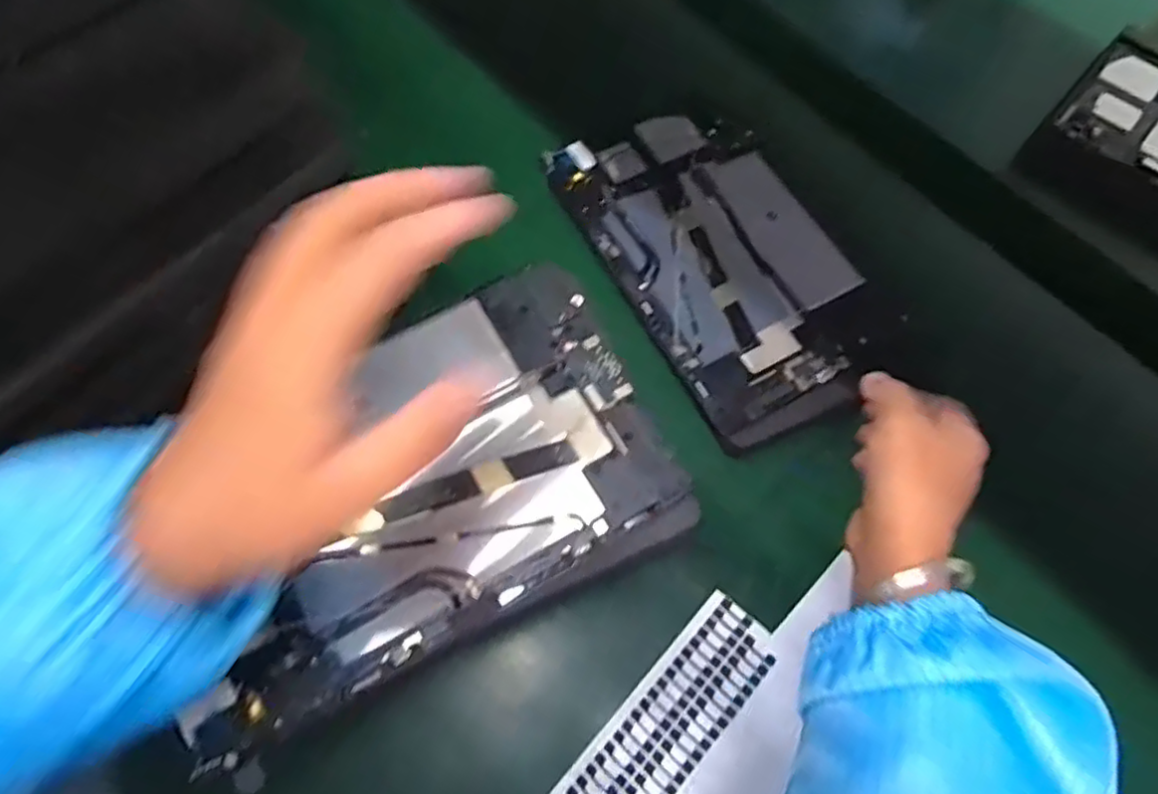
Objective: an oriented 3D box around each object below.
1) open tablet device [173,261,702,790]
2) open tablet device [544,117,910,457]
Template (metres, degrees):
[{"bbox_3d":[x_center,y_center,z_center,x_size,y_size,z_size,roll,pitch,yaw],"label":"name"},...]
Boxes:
[{"bbox_3d":[-0.077,0.040,0.310,0.234,0.011,0.154,-27,71,-11],"label":"open tablet device"},{"bbox_3d":[0.100,-0.095,0.447,0.156,0.014,0.244,-27,71,-11],"label":"open tablet device"}]

